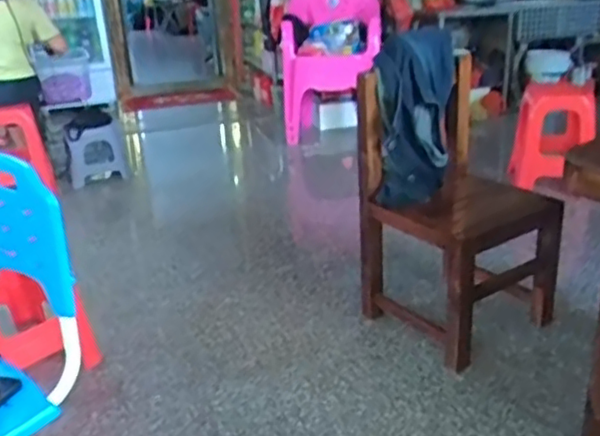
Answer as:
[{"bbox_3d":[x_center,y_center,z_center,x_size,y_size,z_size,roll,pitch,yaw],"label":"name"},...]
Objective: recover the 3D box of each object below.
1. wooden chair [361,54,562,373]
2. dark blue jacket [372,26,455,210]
[{"bbox_3d":[0.473,-0.017,1.875,0.468,0.706,0.470,-14,24,-26],"label":"wooden chair"},{"bbox_3d":[0.331,-0.298,1.852,0.188,0.533,0.233,7,4,20],"label":"dark blue jacket"}]

